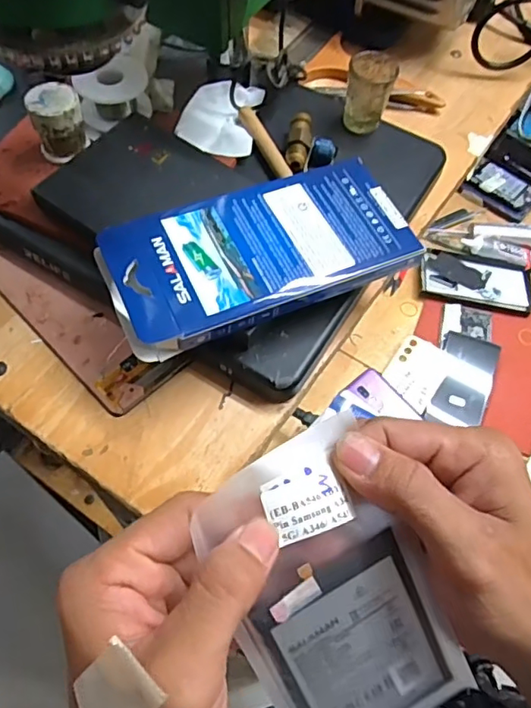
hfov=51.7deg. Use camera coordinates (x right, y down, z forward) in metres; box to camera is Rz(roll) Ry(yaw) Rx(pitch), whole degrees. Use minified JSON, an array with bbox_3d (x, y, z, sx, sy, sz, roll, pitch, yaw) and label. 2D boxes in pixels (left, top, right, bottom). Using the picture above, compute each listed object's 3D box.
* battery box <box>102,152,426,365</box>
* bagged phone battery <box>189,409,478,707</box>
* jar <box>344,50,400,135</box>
[{"bbox_3d":[-0.002,-0.064,0.330,0.183,0.020,0.088,-20,63,-14],"label":"battery box"},{"bbox_3d":[0.029,0.102,0.223,0.077,0.014,0.137,-27,101,-13],"label":"bagged phone battery"},{"bbox_3d":[0.080,-0.203,0.429,0.034,0.048,0.035,1,60,-2],"label":"jar"}]

